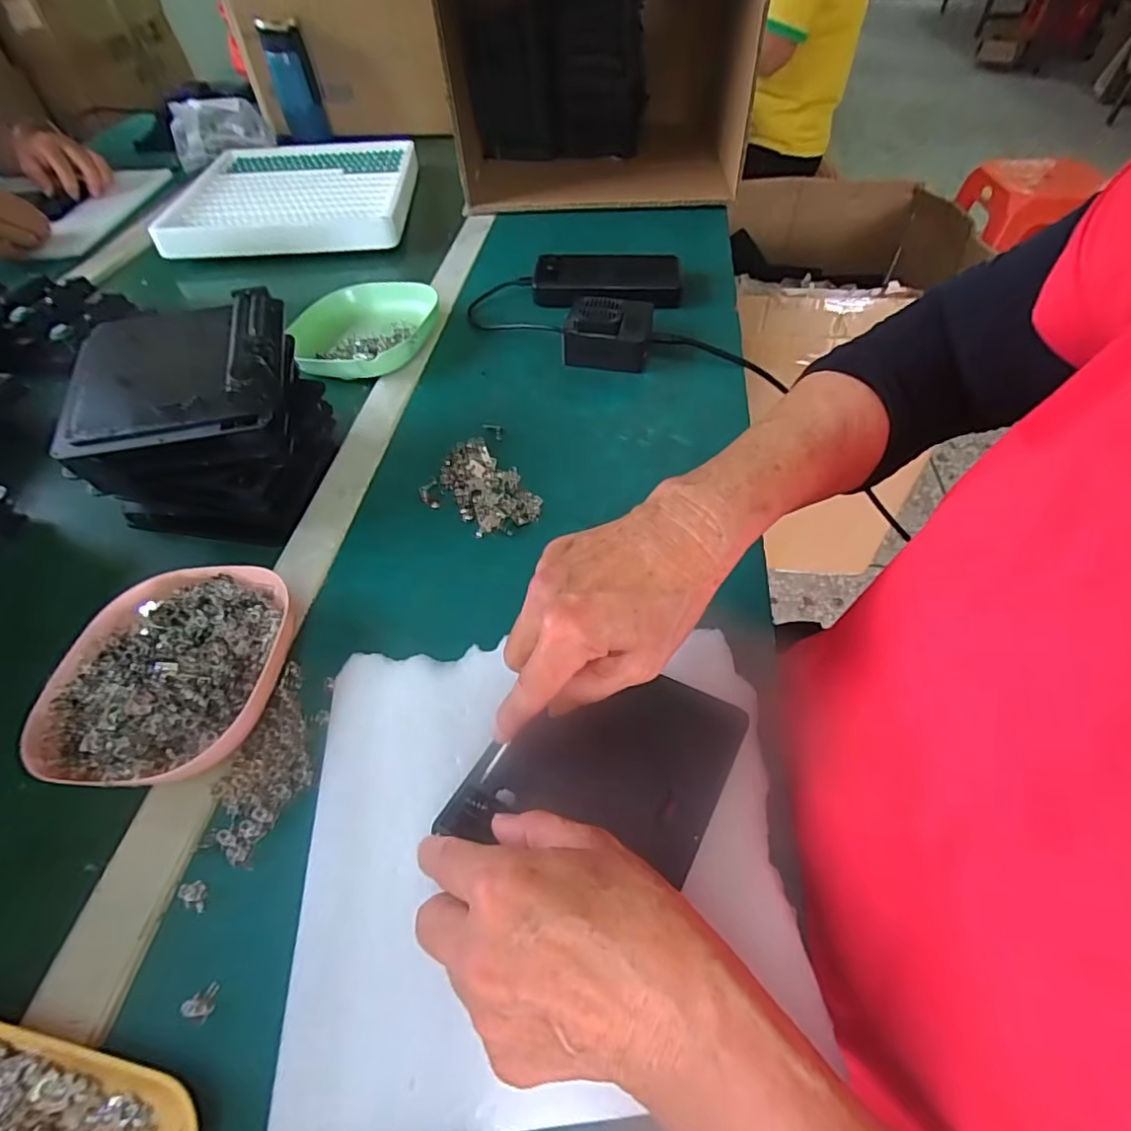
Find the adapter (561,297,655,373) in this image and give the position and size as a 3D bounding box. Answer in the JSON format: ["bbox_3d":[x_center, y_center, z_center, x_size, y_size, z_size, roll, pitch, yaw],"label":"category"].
[{"bbox_3d":[0.041,-0.225,0.542,0.080,0.047,0.072,7,53,5],"label":"adapter"}]

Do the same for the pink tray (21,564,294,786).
[{"bbox_3d":[-0.234,0.060,0.336,0.127,0.026,0.134,4,52,3],"label":"pink tray"}]

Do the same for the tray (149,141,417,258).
[{"bbox_3d":[-0.367,-0.515,0.787,0.288,0.029,0.328,-5,53,-4],"label":"tray"}]

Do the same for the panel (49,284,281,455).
[{"bbox_3d":[-0.260,-0.133,0.380,0.138,0.023,0.120,-12,65,-3],"label":"panel"}]

